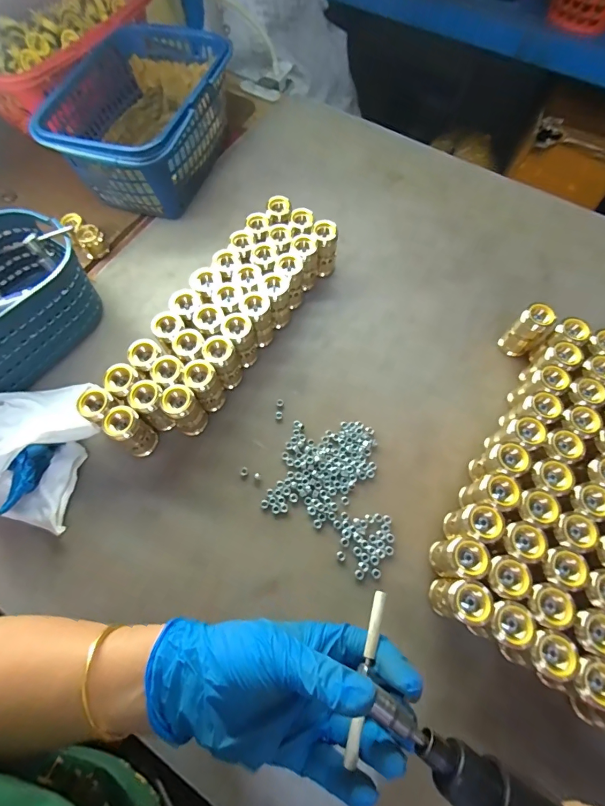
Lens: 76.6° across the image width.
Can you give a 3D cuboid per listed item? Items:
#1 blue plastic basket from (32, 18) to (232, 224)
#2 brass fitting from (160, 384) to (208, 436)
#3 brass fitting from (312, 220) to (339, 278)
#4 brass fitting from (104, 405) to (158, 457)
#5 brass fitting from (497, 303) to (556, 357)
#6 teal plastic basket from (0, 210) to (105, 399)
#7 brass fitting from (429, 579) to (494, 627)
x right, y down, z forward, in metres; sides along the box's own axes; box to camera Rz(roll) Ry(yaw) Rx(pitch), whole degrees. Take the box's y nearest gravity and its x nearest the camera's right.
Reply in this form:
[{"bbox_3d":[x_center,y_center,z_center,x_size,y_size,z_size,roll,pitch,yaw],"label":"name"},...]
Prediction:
[{"bbox_3d":[-0.200,-0.373,0.518,0.176,0.124,0.272,24,68,10],"label":"blue plastic basket"},{"bbox_3d":[-0.119,0.008,0.389,0.031,0.061,0.032,0,66,0],"label":"brass fitting"},{"bbox_3d":[0.028,-0.189,0.468,0.029,0.057,0.027,-16,67,-7],"label":"brass fitting"},{"bbox_3d":[-0.168,0.030,0.382,0.030,0.061,0.030,42,72,17],"label":"brass fitting"},{"bbox_3d":[0.246,-0.078,0.421,0.022,0.064,0.029,-36,71,-15],"label":"brass fitting"},{"bbox_3d":[-0.341,-0.098,0.420,0.145,0.084,0.213,30,69,13],"label":"teal plastic basket"},{"bbox_3d":[0.128,0.161,0.311,0.033,0.064,0.029,16,67,7],"label":"brass fitting"}]

